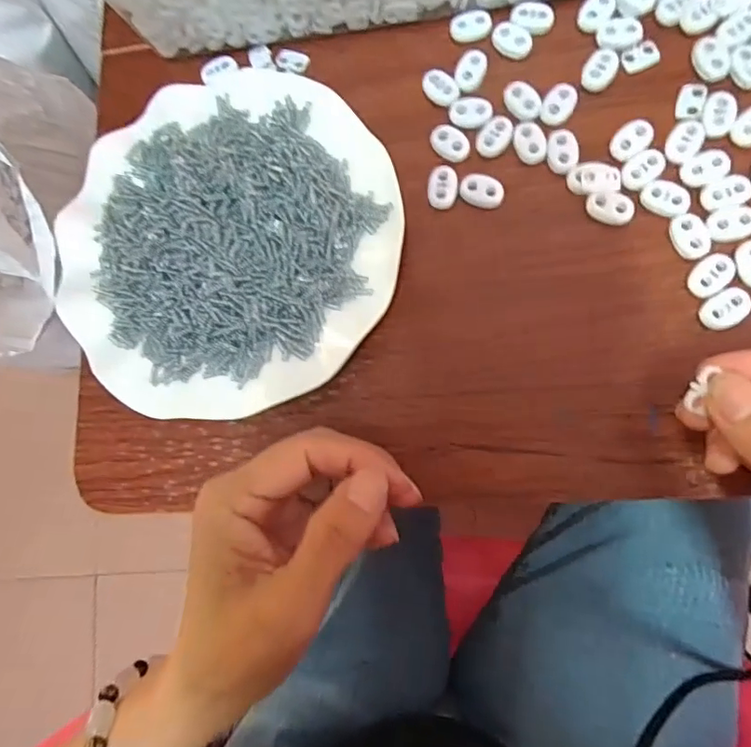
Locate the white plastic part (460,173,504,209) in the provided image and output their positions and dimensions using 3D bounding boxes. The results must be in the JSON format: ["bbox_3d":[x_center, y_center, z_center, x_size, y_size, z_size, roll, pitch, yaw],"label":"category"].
[{"bbox_3d":[0.056,-0.097,0.276,0.023,0.004,0.017,23,85,12],"label":"white plastic part"}]

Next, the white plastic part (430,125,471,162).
[{"bbox_3d":[0.040,-0.125,0.284,0.023,0.004,0.017,43,89,13],"label":"white plastic part"}]

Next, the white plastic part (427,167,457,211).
[{"bbox_3d":[0.036,-0.100,0.280,0.016,0.004,0.023,-2,80,9],"label":"white plastic part"}]

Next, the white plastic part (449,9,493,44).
[{"bbox_3d":[0.053,-0.195,0.295,0.023,0.004,0.016,-15,79,7],"label":"white plastic part"}]

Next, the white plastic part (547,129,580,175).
[{"bbox_3d":[0.097,-0.115,0.273,0.016,0.004,0.025,-1,81,9],"label":"white plastic part"}]

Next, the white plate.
[{"bbox_3d":[-0.078,-0.072,0.278,0.175,0.024,0.184,-1,81,9],"label":"white plate"}]

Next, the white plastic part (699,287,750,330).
[{"bbox_3d":[0.165,-0.031,0.247,0.024,0.004,0.016,-41,77,1],"label":"white plastic part"}]

